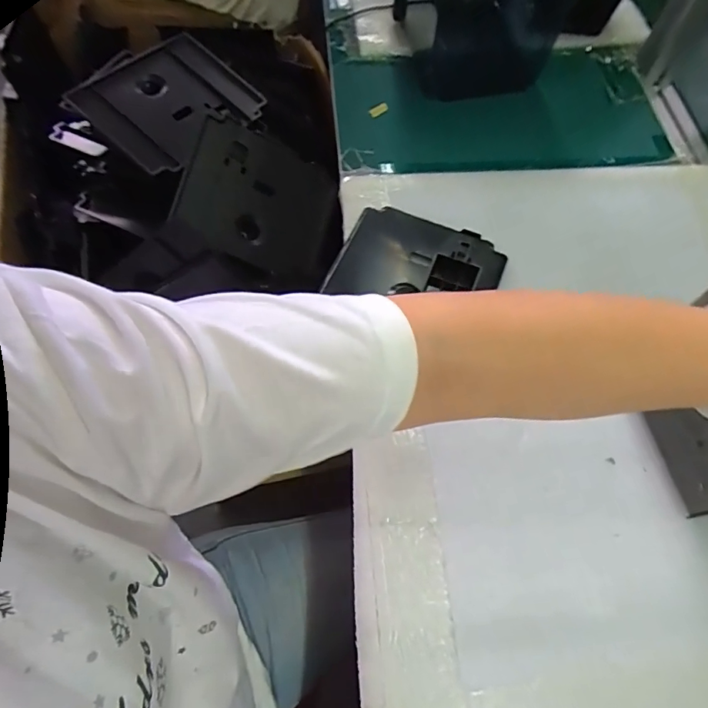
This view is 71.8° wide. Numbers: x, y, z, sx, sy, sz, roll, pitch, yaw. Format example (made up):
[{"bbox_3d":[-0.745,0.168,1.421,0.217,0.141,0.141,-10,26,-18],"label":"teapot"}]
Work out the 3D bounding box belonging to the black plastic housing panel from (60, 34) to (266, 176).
[{"bbox_3d":[-0.197,-0.270,0.509,0.162,0.017,0.157,39,65,10],"label":"black plastic housing panel"}]

